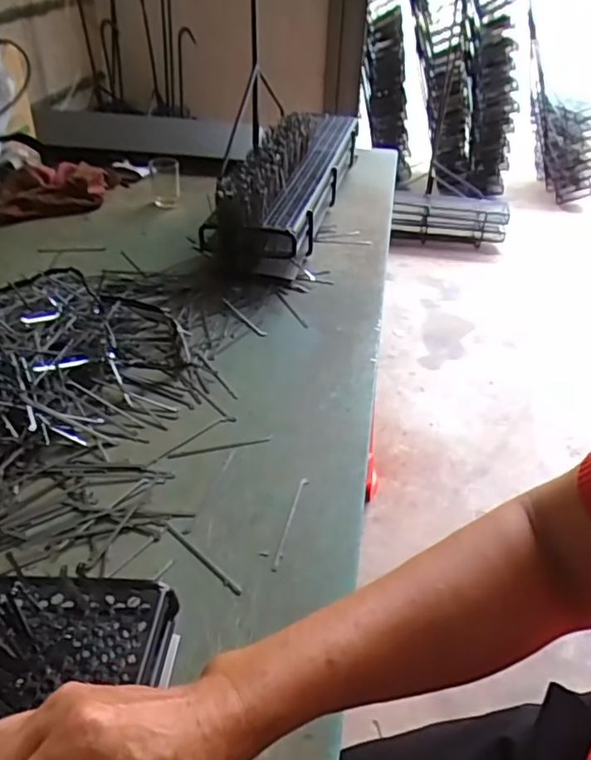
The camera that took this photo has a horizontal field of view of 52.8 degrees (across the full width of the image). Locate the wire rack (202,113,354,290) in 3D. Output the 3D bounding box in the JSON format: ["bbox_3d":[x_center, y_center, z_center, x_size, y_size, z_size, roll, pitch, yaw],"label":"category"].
[{"bbox_3d":[-0.002,-0.375,1.092,0.150,0.124,0.600,9,38,10],"label":"wire rack"}]

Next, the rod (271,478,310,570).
[{"bbox_3d":[-0.004,0.129,0.549,0.007,0.007,0.109,10,39,11],"label":"rod"}]

